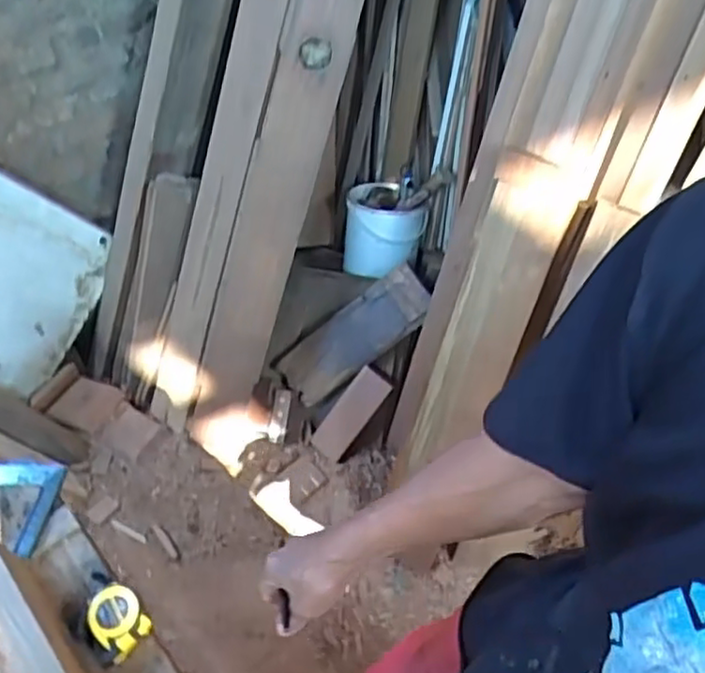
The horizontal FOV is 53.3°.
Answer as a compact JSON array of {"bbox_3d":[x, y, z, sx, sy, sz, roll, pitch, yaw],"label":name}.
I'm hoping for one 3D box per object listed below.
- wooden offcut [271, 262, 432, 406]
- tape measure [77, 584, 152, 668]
[{"bbox_3d":[0.006,0.000,1.561,0.378,0.046,0.133,-37,83,18],"label":"wooden offcut"},{"bbox_3d":[-0.272,0.323,0.793,0.081,0.045,0.068,35,59,26],"label":"tape measure"}]

